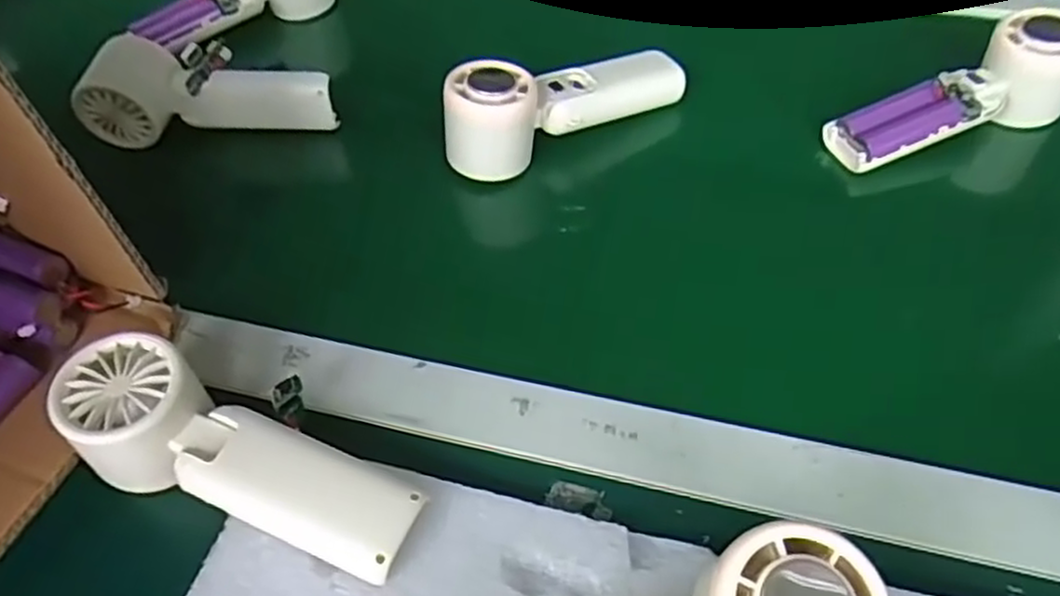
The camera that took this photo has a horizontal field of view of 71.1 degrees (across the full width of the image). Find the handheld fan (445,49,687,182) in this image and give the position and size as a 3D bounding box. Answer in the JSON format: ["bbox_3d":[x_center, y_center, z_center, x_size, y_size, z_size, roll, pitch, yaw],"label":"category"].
[{"bbox_3d":[0.024,-0.129,0.477,0.163,0.055,0.045,-19,53,-13],"label":"handheld fan"}]

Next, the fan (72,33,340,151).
[{"bbox_3d":[-0.214,-0.141,0.498,0.160,0.050,0.047,-3,51,-1],"label":"fan"}]

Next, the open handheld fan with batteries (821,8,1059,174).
[{"bbox_3d":[0.267,-0.124,0.469,0.159,0.055,0.047,-23,54,0],"label":"open handheld fan with batteries"}]

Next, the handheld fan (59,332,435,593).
[{"bbox_3d":[-0.124,0.067,0.316,0.158,0.045,0.051,18,54,15],"label":"handheld fan"}]

